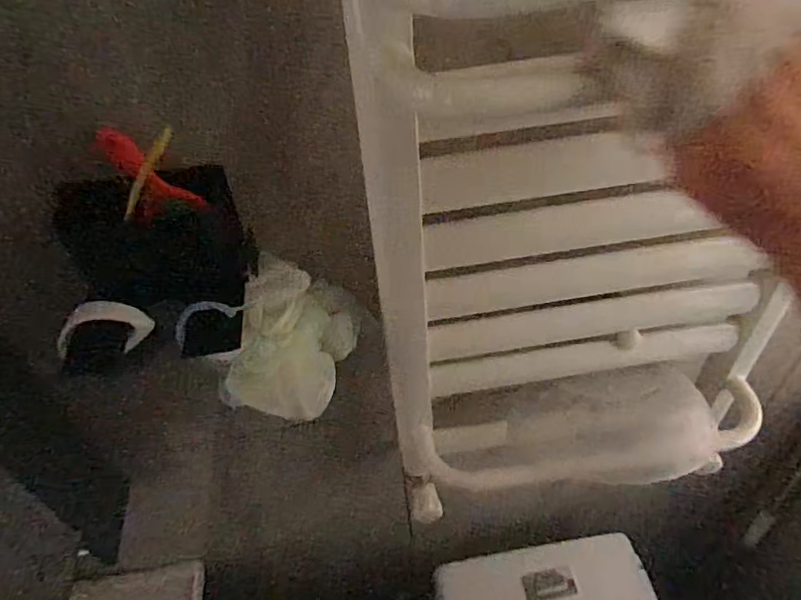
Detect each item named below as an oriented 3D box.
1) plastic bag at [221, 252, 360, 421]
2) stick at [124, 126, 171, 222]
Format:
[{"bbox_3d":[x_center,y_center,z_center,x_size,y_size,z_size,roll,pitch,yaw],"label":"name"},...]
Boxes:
[{"bbox_3d":[-0.096,0.037,0.512,0.086,0.102,0.134,12,48,16],"label":"plastic bag"},{"bbox_3d":[-0.200,-0.099,0.441,0.004,0.010,0.079,34,99,32],"label":"stick"}]

